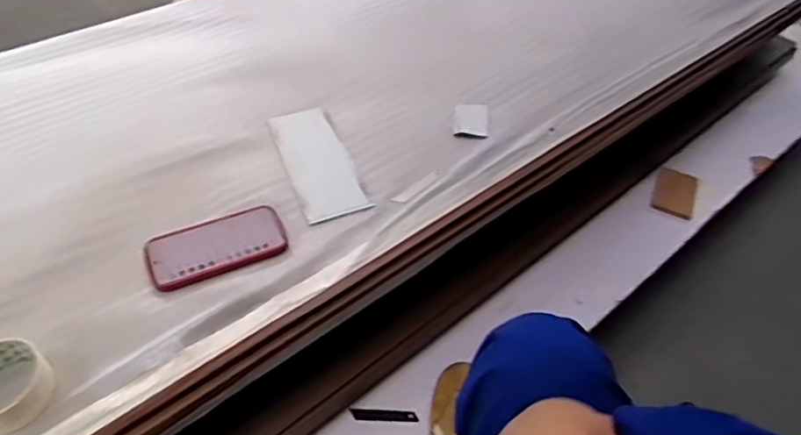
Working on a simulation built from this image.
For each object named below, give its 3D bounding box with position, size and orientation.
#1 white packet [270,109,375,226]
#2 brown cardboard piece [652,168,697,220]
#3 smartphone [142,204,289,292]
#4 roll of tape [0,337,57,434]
[{"bbox_3d":[-0.120,-0.080,0.811,0.088,0.010,0.198,-20,58,-13],"label":"white packet"},{"bbox_3d":[0.580,-0.053,1.176,0.083,0.010,0.122,28,56,5],"label":"brown cardboard piece"},{"bbox_3d":[-0.229,0.035,0.700,0.165,0.010,0.078,-22,64,-21],"label":"smartphone"},{"bbox_3d":[-0.399,0.170,0.563,0.089,0.036,0.080,37,55,25],"label":"roll of tape"}]

